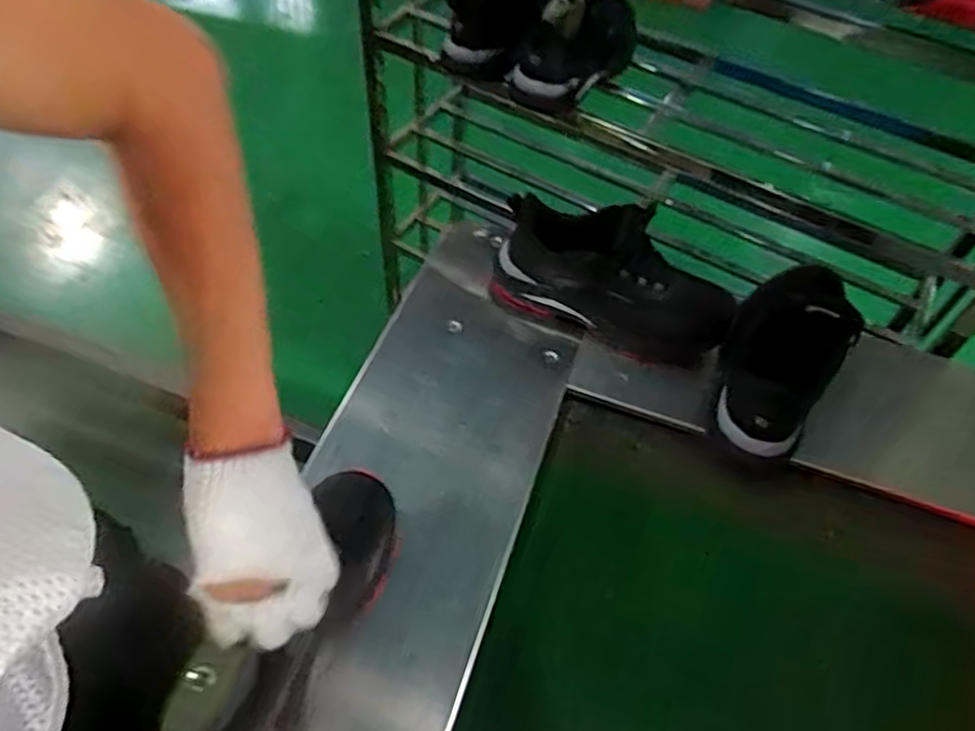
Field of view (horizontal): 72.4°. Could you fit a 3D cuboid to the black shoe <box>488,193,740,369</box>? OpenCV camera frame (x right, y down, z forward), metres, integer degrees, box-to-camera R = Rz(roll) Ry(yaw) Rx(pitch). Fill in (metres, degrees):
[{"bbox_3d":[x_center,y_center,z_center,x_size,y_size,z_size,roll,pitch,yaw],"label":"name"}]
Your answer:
[{"bbox_3d":[0.155,-0.107,0.829,0.296,0.154,0.097,27,57,15],"label":"black shoe"}]

